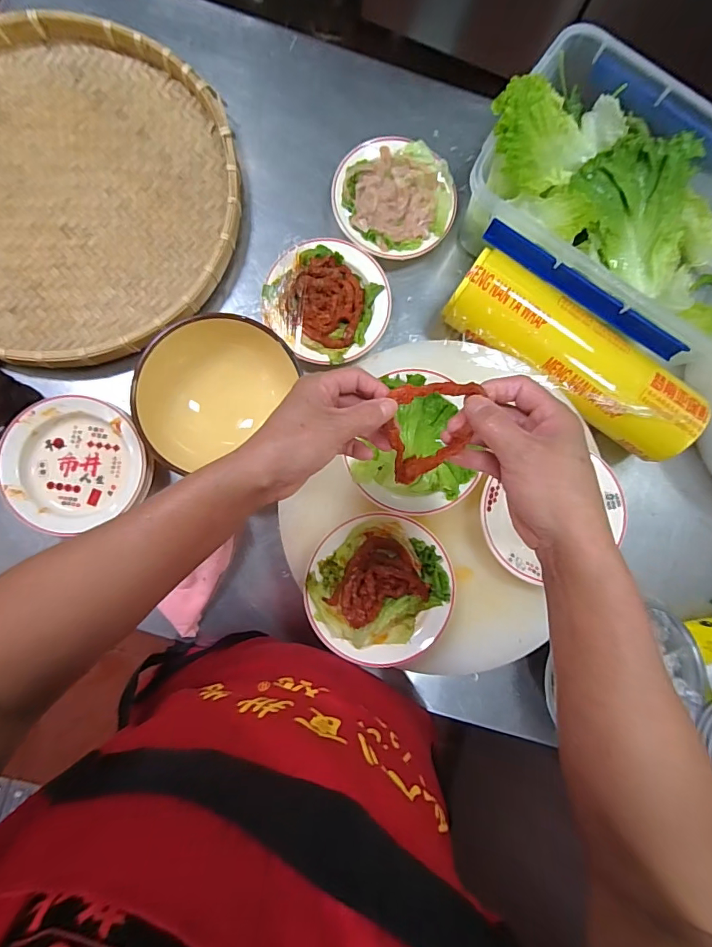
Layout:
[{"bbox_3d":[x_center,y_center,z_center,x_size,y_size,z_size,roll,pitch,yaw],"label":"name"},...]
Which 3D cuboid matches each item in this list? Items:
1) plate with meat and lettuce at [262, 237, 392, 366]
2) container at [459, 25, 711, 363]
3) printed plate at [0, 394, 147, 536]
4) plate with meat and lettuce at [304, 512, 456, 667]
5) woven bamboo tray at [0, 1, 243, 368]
[{"bbox_3d":[-0.034,-0.215,0.576,0.149,0.032,0.152,0,86,-4],"label":"plate with meat and lettuce"},{"bbox_3d":[0.328,-0.310,0.557,0.381,0.129,0.258,27,84,-2],"label":"container"},{"bbox_3d":[-0.324,-0.015,0.520,0.150,0.031,0.146,0,86,-4],"label":"printed plate"},{"bbox_3d":[0.026,0.123,0.488,0.150,0.027,0.153,0,86,-4],"label":"plate with meat and lettuce"},{"bbox_3d":[-0.359,-0.342,0.554,0.422,0.061,0.407,30,84,-2],"label":"woven bamboo tray"}]

